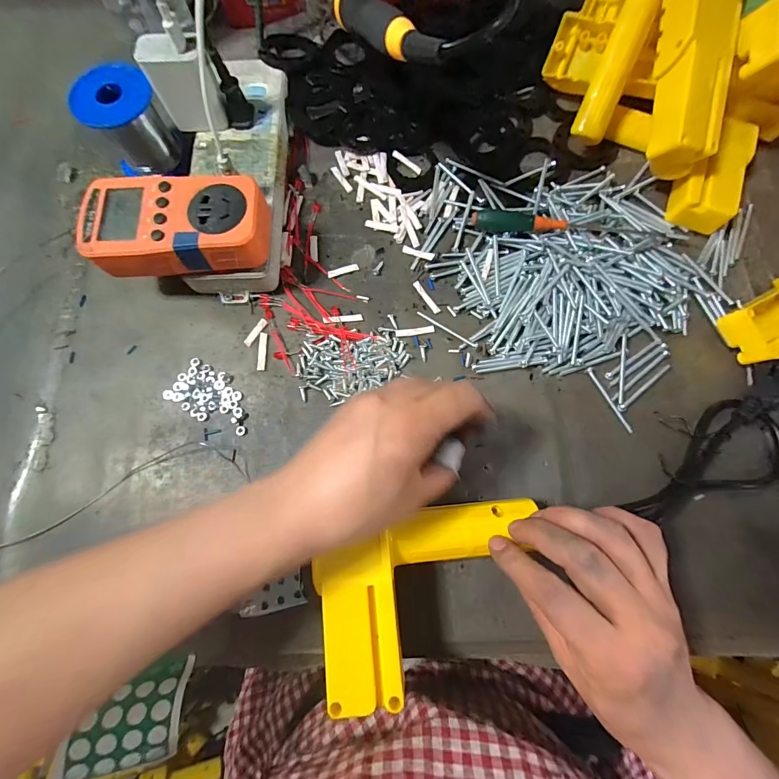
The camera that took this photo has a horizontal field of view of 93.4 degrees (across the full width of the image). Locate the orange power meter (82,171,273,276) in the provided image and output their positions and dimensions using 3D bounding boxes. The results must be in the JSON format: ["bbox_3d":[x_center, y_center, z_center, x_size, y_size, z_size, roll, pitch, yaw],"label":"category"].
[{"bbox_3d":[-0.162,-0.123,0.281,0.131,0.031,0.074,0,76,2],"label":"orange power meter"}]

